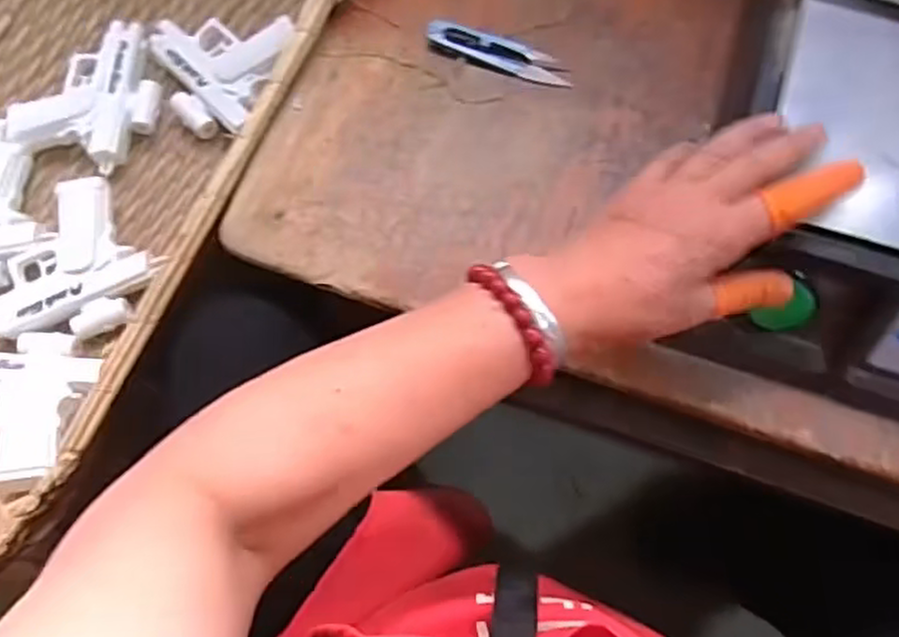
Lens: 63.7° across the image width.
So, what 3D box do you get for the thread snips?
[{"bbox_3d":[0.034,-0.185,0.506,0.102,0.008,0.023,18,71,6],"label":"thread snips"}]

